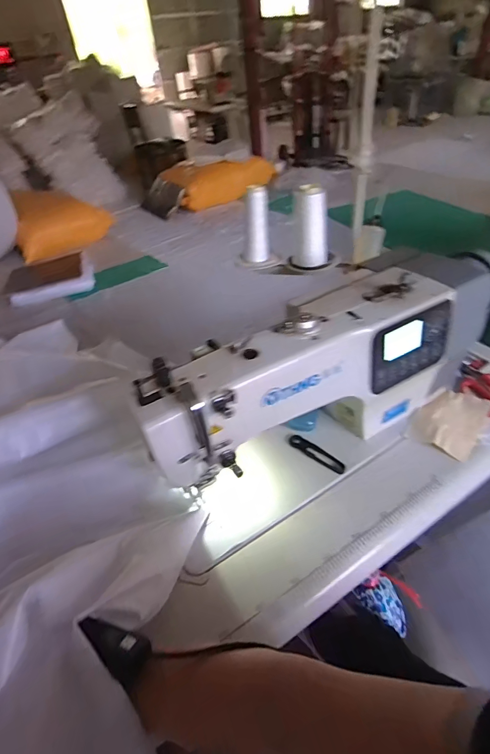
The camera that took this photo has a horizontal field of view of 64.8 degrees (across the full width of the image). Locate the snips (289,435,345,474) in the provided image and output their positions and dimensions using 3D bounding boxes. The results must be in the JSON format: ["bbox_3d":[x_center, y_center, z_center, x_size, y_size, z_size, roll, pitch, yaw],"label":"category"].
[{"bbox_3d":[0.115,0.122,0.621,0.102,0.009,0.023,31,53,35],"label":"snips"}]

